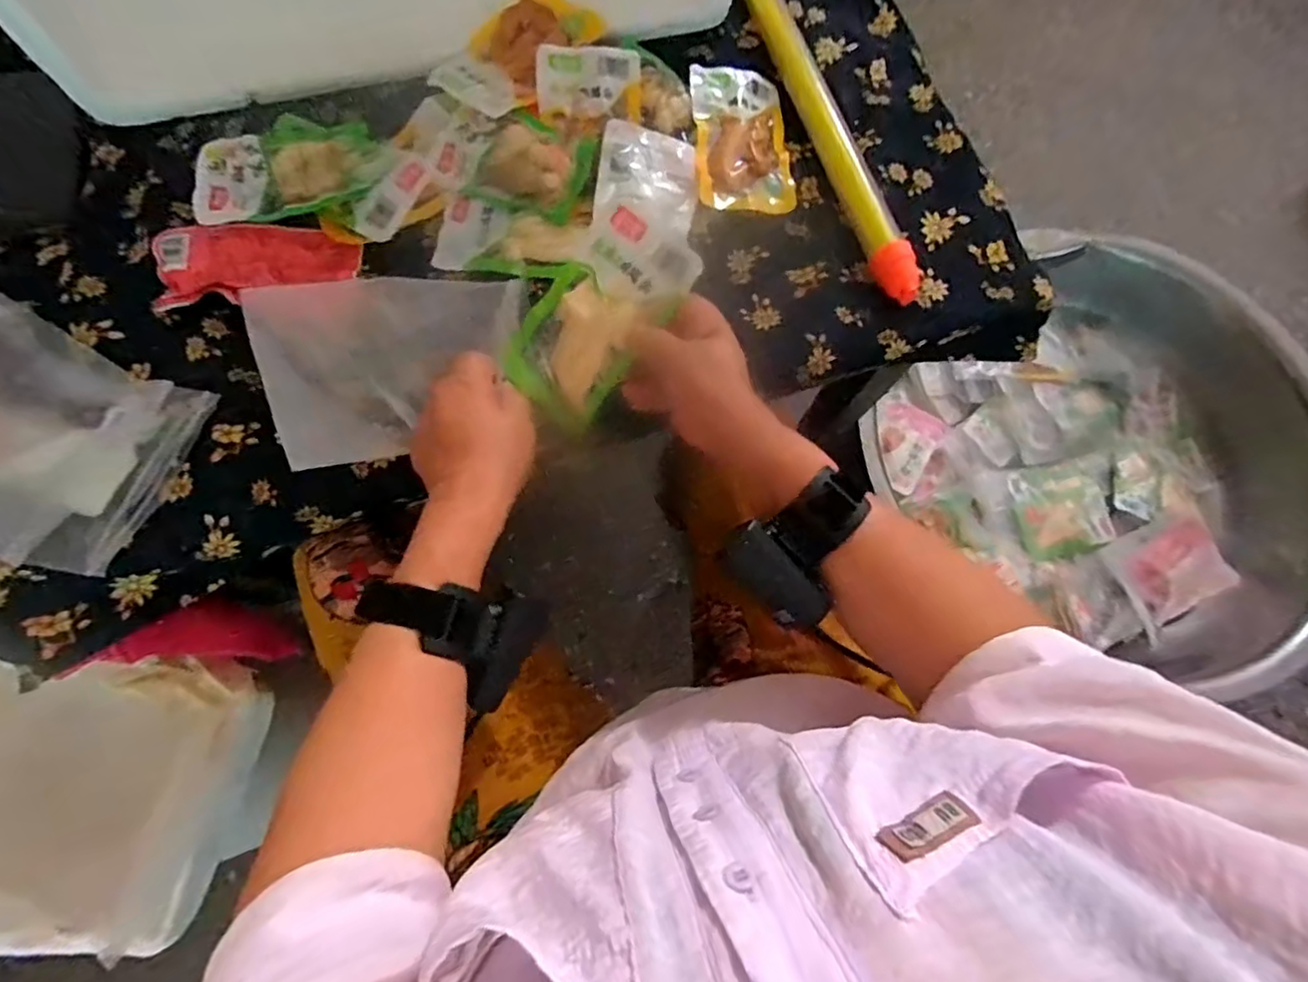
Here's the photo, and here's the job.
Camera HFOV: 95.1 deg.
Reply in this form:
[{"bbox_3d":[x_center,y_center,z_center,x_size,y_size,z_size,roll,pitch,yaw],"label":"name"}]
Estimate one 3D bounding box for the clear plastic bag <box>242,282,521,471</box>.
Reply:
[{"bbox_3d":[-0.171,-0.088,0.404,0.171,0.021,0.117,-12,92,-13],"label":"clear plastic bag"}]

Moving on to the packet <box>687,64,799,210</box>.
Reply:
[{"bbox_3d":[0.073,-0.295,0.498,0.077,0.013,0.143,-2,73,-3],"label":"packet"}]

